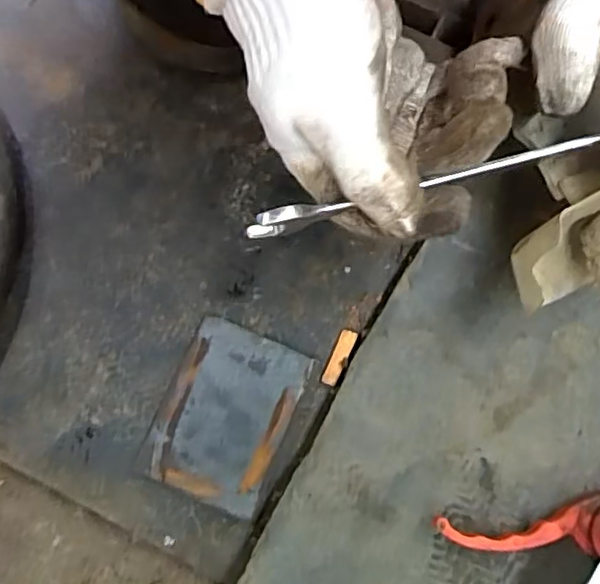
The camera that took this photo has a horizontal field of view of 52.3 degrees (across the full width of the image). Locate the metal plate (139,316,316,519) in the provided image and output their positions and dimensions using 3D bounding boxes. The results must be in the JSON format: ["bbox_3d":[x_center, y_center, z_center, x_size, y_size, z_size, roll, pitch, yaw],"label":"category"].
[{"bbox_3d":[-0.042,0.070,0.351,0.070,0.004,0.096,22,79,5],"label":"metal plate"}]

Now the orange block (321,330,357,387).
[{"bbox_3d":[0.023,0.039,0.360,0.009,0.005,0.034,24,78,6],"label":"orange block"}]

